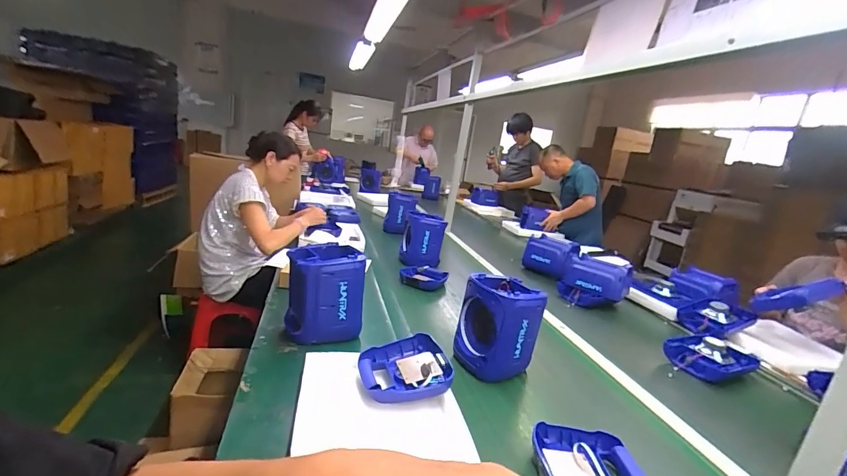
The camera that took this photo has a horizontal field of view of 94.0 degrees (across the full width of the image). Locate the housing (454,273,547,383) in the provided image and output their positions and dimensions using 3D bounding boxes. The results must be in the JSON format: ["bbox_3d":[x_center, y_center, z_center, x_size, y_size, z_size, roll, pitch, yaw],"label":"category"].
[{"bbox_3d":[0.183,0.220,0.974,0.193,0.215,0.117,14,13,12],"label":"housing"}]

